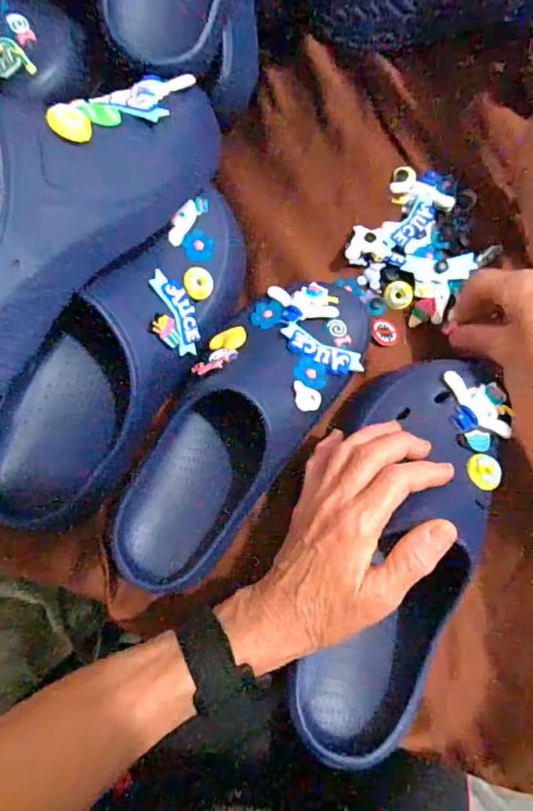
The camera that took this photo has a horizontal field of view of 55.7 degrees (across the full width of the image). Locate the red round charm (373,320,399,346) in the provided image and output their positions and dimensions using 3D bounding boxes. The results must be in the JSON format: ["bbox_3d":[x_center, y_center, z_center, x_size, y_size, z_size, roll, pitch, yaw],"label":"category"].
[{"bbox_3d":[0.100,-0.063,0.423,0.022,0.007,0.025,11,74,3],"label":"red round charm"}]

